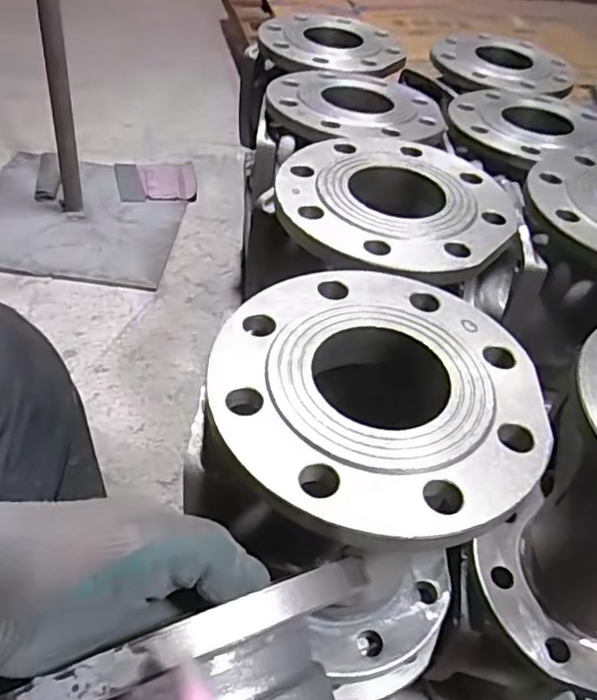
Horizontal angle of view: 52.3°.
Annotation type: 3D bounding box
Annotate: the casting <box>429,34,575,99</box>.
[{"bbox_3d":[0.264,-0.368,0.789,0.177,0.024,0.157,15,46,6],"label":"casting"}]

